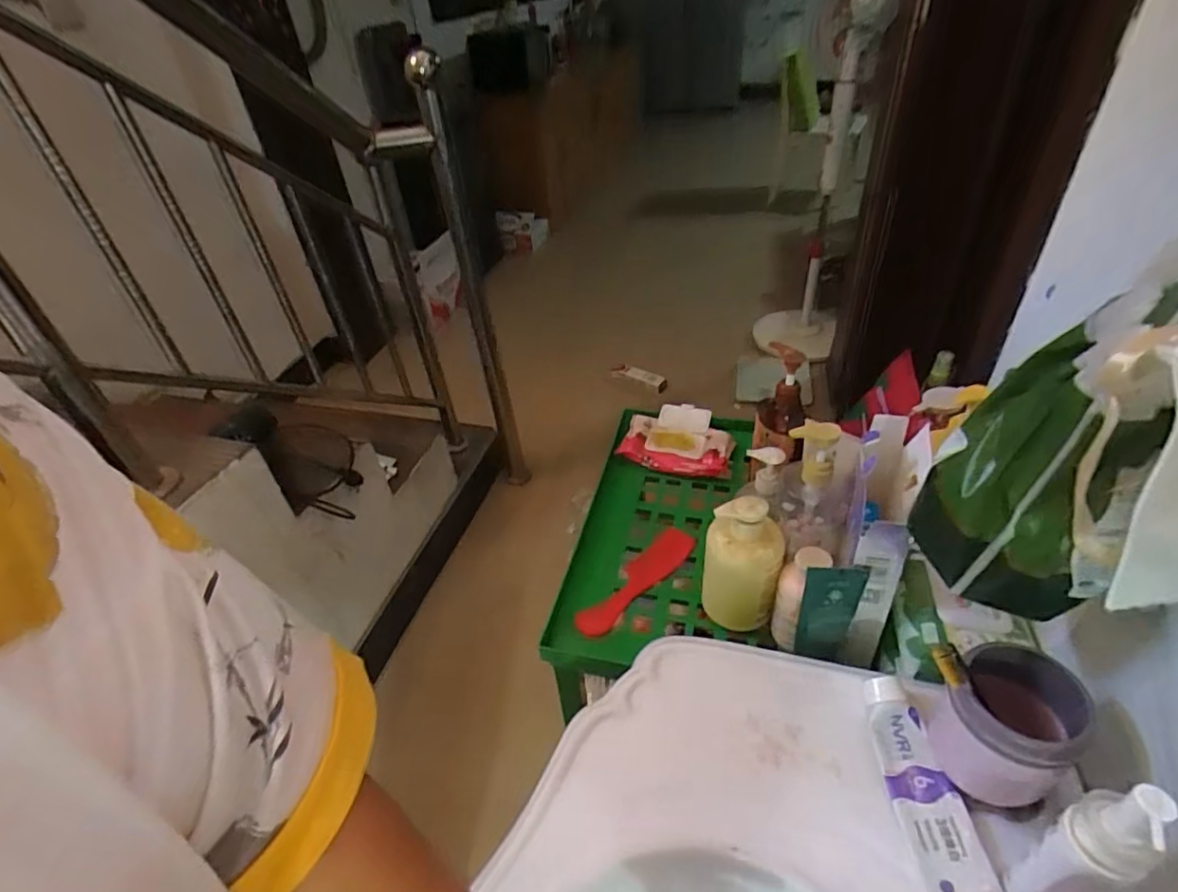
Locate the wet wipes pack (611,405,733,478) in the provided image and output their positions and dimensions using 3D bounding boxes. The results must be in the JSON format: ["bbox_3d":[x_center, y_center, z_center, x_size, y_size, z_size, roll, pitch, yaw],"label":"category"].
[{"bbox_3d":[0.153,-0.009,1.005,0.178,0.037,0.151,10,42,20],"label":"wet wipes pack"}]

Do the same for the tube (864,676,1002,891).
[{"bbox_3d":[0.274,0.277,0.485,0.052,0.026,0.166,-5,39,2],"label":"tube"}]

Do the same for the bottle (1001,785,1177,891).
[{"bbox_3d":[0.308,0.260,0.372,0.034,0.167,0.038,-20,41,-16],"label":"bottle"}]

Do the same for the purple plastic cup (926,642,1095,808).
[{"bbox_3d":[0.316,0.213,0.451,0.091,0.113,0.087,-31,45,-27],"label":"purple plastic cup"}]

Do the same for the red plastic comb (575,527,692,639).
[{"bbox_3d":[0.067,0.181,0.810,0.052,0.013,0.219,29,51,35],"label":"red plastic comb"}]

